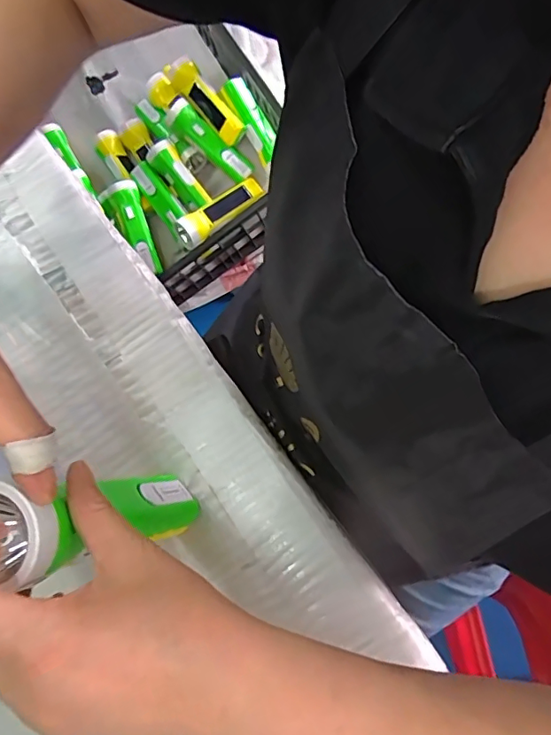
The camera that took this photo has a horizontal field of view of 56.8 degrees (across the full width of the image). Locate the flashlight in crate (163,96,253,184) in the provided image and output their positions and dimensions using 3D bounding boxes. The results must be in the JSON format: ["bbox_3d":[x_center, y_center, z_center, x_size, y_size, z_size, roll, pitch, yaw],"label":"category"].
[{"bbox_3d":[-0.120,-0.404,0.922,0.176,0.048,0.046,38,76,-15],"label":"flashlight in crate"}]

